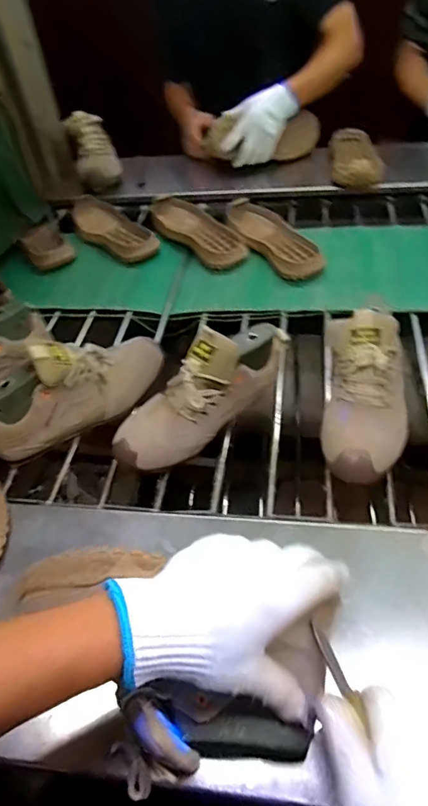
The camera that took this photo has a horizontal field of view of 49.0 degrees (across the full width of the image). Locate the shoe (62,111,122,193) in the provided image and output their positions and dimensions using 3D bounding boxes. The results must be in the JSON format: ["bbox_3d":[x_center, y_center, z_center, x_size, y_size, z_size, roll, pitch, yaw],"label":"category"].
[{"bbox_3d":[-0.295,-0.618,1.146,0.108,0.083,0.219,-18,72,-9],"label":"shoe"}]

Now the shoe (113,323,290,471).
[{"bbox_3d":[-0.019,-0.026,0.609,0.270,0.107,0.090,-35,53,-22],"label":"shoe"}]

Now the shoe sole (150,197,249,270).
[{"bbox_3d":[-0.033,-0.367,0.992,0.119,0.033,0.267,-29,51,-18],"label":"shoe sole"}]

